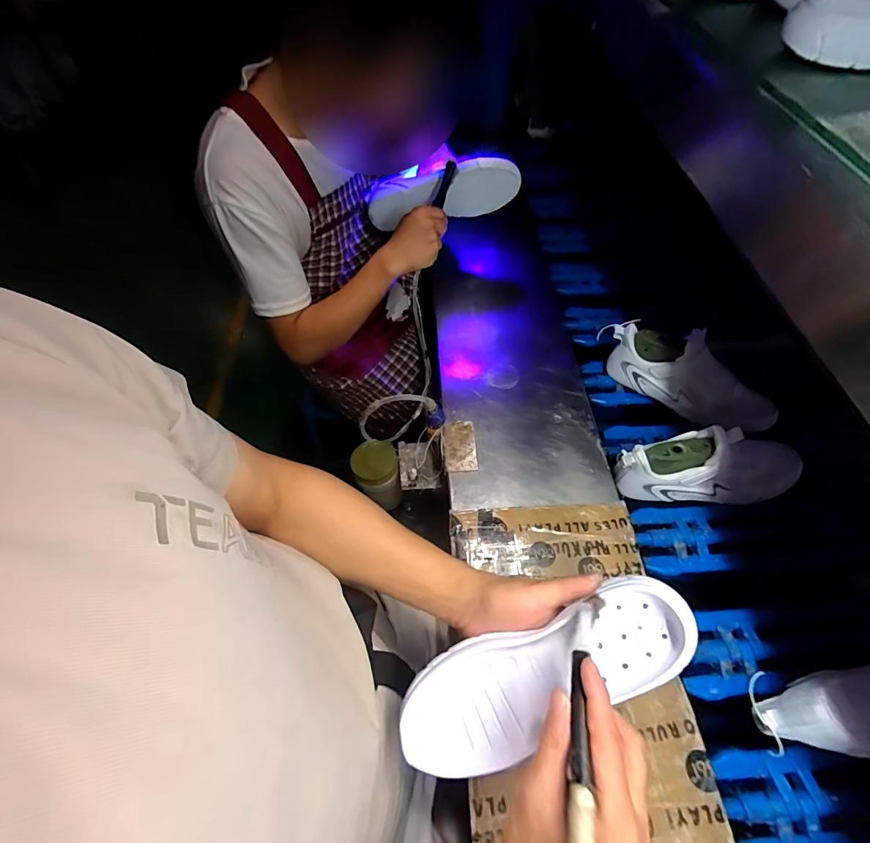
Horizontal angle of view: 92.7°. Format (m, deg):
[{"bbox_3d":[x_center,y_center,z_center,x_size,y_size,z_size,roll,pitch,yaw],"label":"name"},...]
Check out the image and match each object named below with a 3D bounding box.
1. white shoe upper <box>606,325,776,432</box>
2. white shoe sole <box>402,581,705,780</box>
[{"bbox_3d":[0.411,-0.067,0.662,0.271,0.115,0.082,33,61,5],"label":"white shoe upper"},{"bbox_3d":[0.092,0.210,0.346,0.244,0.038,0.085,-25,59,0],"label":"white shoe sole"}]

